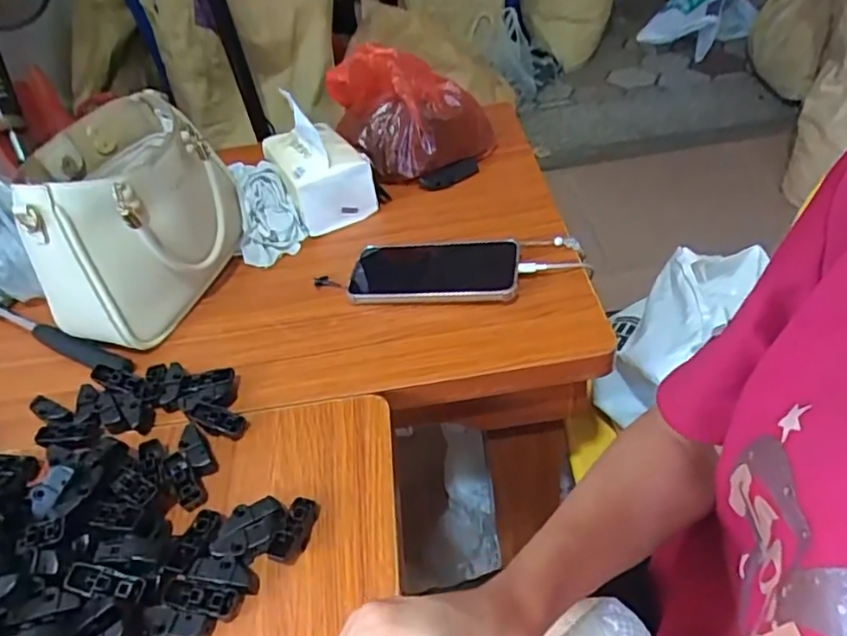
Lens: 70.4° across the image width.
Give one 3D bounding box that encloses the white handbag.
[{"bbox_3d":[-0.289,-0.097,0.601,0.133,0.174,0.202,7,48,16],"label":"white handbag"}]

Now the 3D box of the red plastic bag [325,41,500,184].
[{"bbox_3d":[-0.010,-0.243,0.718,0.191,0.150,0.086,-10,45,0],"label":"red plastic bag"}]

